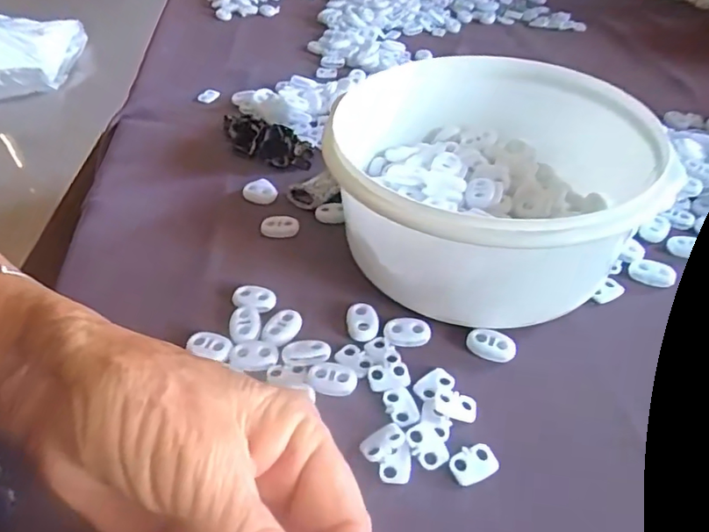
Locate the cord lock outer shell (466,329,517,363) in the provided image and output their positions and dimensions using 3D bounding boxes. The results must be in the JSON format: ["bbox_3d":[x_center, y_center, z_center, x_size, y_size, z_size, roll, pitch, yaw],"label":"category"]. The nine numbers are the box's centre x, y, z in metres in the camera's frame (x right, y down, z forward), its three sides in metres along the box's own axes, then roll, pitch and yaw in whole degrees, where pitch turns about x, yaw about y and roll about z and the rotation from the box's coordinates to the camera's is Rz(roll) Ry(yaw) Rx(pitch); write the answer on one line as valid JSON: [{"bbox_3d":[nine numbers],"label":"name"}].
[{"bbox_3d":[0.065,0.038,0.256,0.023,0.006,0.013,20,47,21],"label":"cord lock outer shell"}]

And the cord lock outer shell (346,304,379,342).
[{"bbox_3d":[0.004,0.027,0.268,0.016,0.004,0.021,-2,43,-2],"label":"cord lock outer shell"}]

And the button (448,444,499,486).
[{"bbox_3d":[0.048,0.079,0.216,0.019,0.004,0.013,-16,45,-16],"label":"button"}]

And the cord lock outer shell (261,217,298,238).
[{"bbox_3d":[-0.045,-0.023,0.325,0.022,0.009,0.010,-6,43,-6],"label":"cord lock outer shell"}]

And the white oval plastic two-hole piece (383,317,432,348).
[{"bbox_3d":[0.026,0.032,0.263,0.023,0.004,0.014,2,43,3],"label":"white oval plastic two-hole piece"}]

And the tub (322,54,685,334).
[{"bbox_3d":[0.072,-0.040,0.286,0.151,0.074,0.156,15,45,16],"label":"tub"}]

